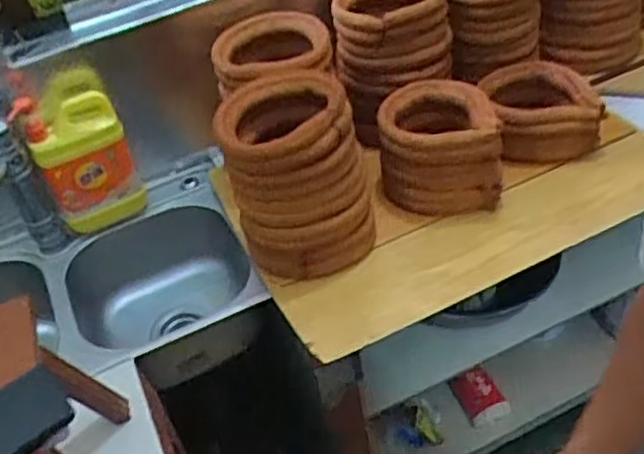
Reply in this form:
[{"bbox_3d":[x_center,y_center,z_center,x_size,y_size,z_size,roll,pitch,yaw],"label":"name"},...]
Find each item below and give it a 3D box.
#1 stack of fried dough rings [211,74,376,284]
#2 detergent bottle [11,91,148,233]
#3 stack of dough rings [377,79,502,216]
[{"bbox_3d":[-0.029,-0.073,1.050,0.194,0.255,0.183,-10,42,0],"label":"stack of fried dough rings"},{"bbox_3d":[-0.398,-0.107,1.201,0.152,0.252,0.068,-19,43,-8],"label":"detergent bottle"},{"bbox_3d":[0.192,-0.129,1.145,0.189,0.161,0.175,-4,43,8],"label":"stack of dough rings"}]

